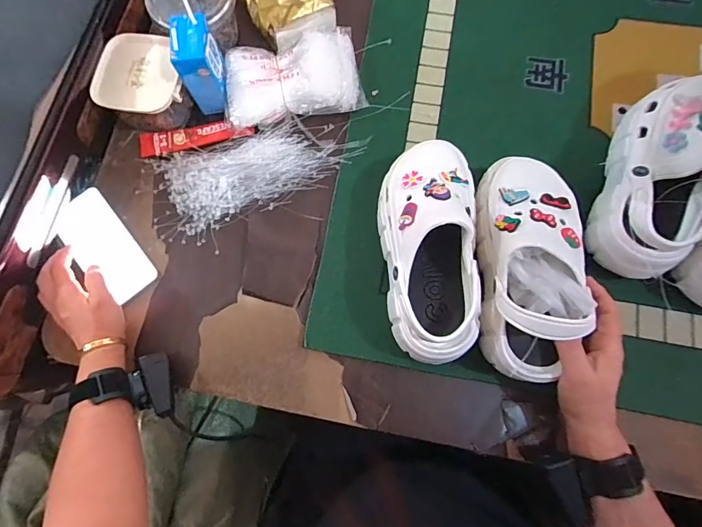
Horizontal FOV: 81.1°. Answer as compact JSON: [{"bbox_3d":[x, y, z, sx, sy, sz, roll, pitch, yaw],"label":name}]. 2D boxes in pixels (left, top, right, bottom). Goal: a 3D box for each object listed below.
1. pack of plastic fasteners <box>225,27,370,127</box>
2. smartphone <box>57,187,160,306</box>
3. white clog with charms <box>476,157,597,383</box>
[{"bbox_3d":[-0.079,-0.255,0.558,0.180,0.033,0.123,-13,76,-3],"label":"pack of plastic fasteners"},{"bbox_3d":[-0.314,-0.021,0.518,0.073,0.015,0.156,-40,81,-9],"label":"smartphone"},{"bbox_3d":[0.194,-0.003,0.435,0.097,0.086,0.238,6,72,2],"label":"white clog with charms"}]

